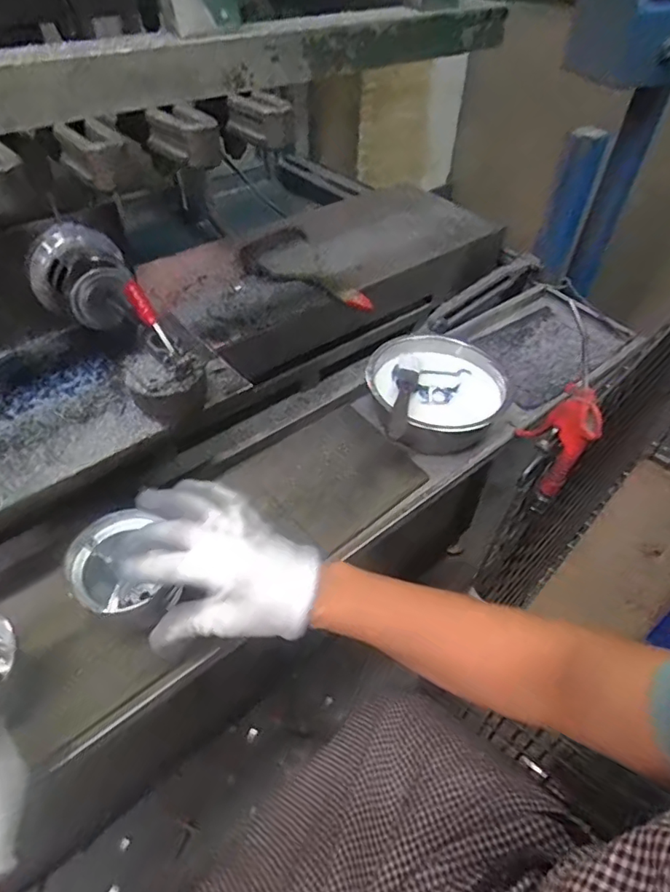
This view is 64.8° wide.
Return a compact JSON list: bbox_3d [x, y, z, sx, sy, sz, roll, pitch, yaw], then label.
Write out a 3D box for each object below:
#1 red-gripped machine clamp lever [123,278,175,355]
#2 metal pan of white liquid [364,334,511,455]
[{"bbox_3d":[-0.154,-0.107,0.440,0.011,0.010,0.066,-35,93,-30],"label":"red-gripped machine clamp lever"},{"bbox_3d":[0.120,-0.069,0.663,0.165,0.074,0.153,1,46,-1],"label":"metal pan of white liquid"}]

